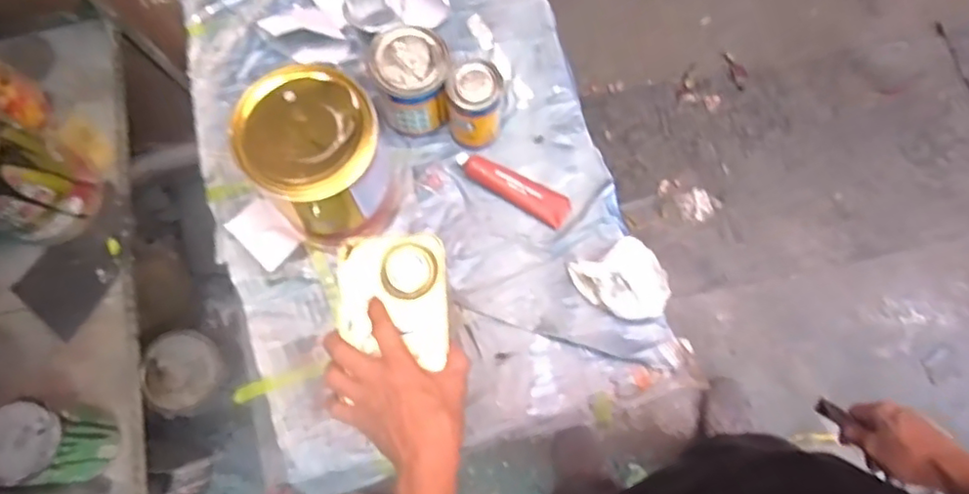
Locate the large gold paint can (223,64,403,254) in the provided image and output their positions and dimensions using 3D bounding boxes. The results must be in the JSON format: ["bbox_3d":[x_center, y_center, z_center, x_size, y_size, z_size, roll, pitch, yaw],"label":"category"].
[{"bbox_3d":[-0.203,-0.109,0.784,0.154,0.201,0.152,-1,75,3],"label":"large gold paint can"}]

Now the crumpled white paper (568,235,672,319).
[{"bbox_3d":[0.185,0.050,0.827,0.107,0.047,0.109,-23,75,-3],"label":"crumpled white paper"}]

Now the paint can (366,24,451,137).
[{"bbox_3d":[-0.098,-0.224,0.853,0.100,0.144,0.094,-1,75,3],"label":"paint can"}]

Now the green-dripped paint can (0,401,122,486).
[{"bbox_3d":[-0.594,0.269,0.851,0.110,0.134,0.107,-1,75,3],"label":"green-dripped paint can"}]

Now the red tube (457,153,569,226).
[{"bbox_3d":[0.037,-0.086,0.874,0.175,0.026,0.044,25,78,9],"label":"red tube"}]

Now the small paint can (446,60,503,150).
[{"bbox_3d":[-0.012,-0.188,0.845,0.069,0.142,0.064,-1,75,3],"label":"small paint can"}]

